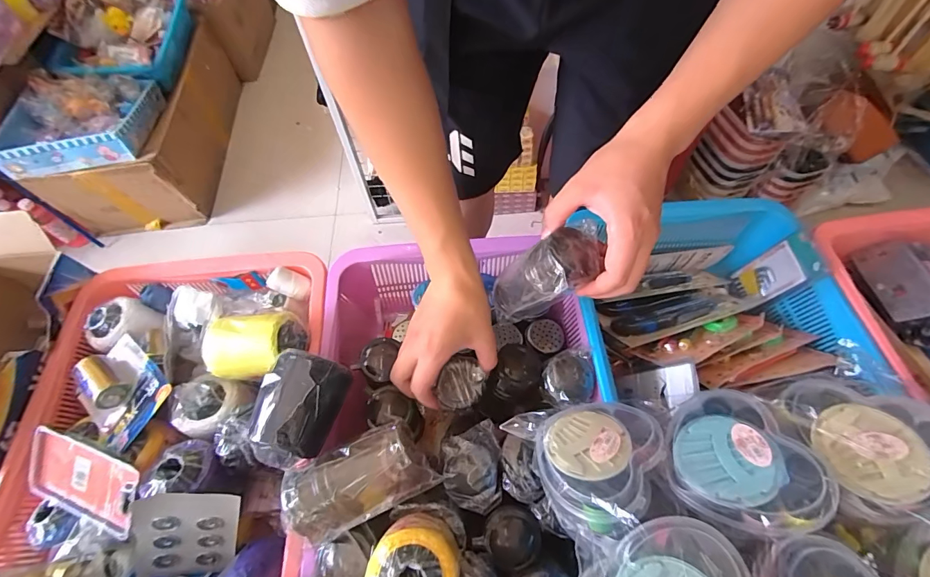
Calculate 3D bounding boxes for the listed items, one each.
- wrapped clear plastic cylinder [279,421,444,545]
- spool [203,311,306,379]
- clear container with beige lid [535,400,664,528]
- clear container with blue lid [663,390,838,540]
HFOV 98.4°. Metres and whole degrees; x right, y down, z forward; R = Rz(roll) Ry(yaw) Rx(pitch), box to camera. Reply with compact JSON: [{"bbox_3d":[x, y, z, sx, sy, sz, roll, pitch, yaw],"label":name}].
[{"bbox_3d":[-0.096,0.179,0.376,0.125,0.065,0.065,-23,62,-10],"label":"wrapped clear plastic cylinder"},{"bbox_3d":[-0.232,0.061,0.440,0.098,0.053,0.060,-1,60,2],"label":"spool"},{"bbox_3d":[0.108,0.144,0.329,0.090,0.053,0.103,17,41,42],"label":"clear container with beige lid"},{"bbox_3d":[0.208,0.130,0.300,0.099,0.048,0.099,11,50,43],"label":"clear container with blue lid"}]

